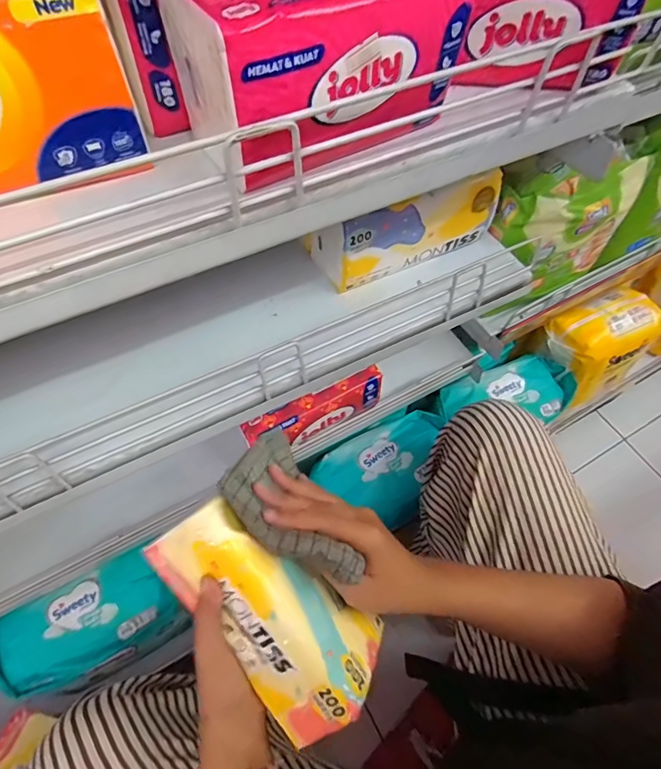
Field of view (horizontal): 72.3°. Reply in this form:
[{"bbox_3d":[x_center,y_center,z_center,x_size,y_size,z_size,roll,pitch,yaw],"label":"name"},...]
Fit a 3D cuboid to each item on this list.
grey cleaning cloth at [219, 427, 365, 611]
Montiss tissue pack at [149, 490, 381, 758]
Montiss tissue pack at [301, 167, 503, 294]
[{"bbox_3d":[-0.037,0.105,0.367,0.066,0.068,0.153,-25,63,-15],"label":"grey cleaning cloth"},{"bbox_3d":[-0.046,0.172,0.343,0.187,0.046,0.094,47,66,-4],"label":"Montiss tissue pack"},{"bbox_3d":[0.082,-0.183,0.490,0.200,0.092,0.073,-21,62,-13],"label":"Montiss tissue pack"}]

